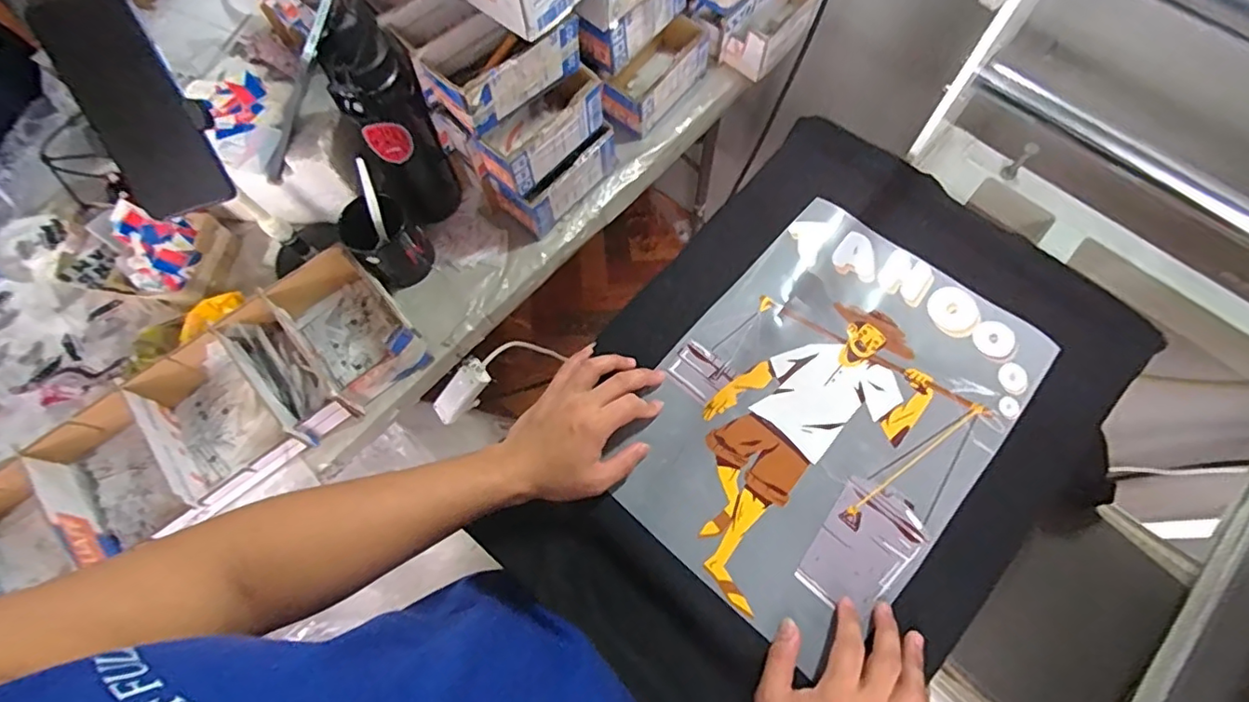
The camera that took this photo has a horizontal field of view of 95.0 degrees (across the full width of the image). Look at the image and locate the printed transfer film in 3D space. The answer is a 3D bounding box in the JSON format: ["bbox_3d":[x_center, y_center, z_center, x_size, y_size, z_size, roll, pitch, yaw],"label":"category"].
[{"bbox_3d":[0.185,0.053,0.542,0.274,0.008,0.377,40,77,15],"label":"printed transfer film"}]

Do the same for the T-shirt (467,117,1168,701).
[{"bbox_3d":[0.181,0.066,0.556,0.409,0.052,0.586,41,76,14],"label":"T-shirt"}]

